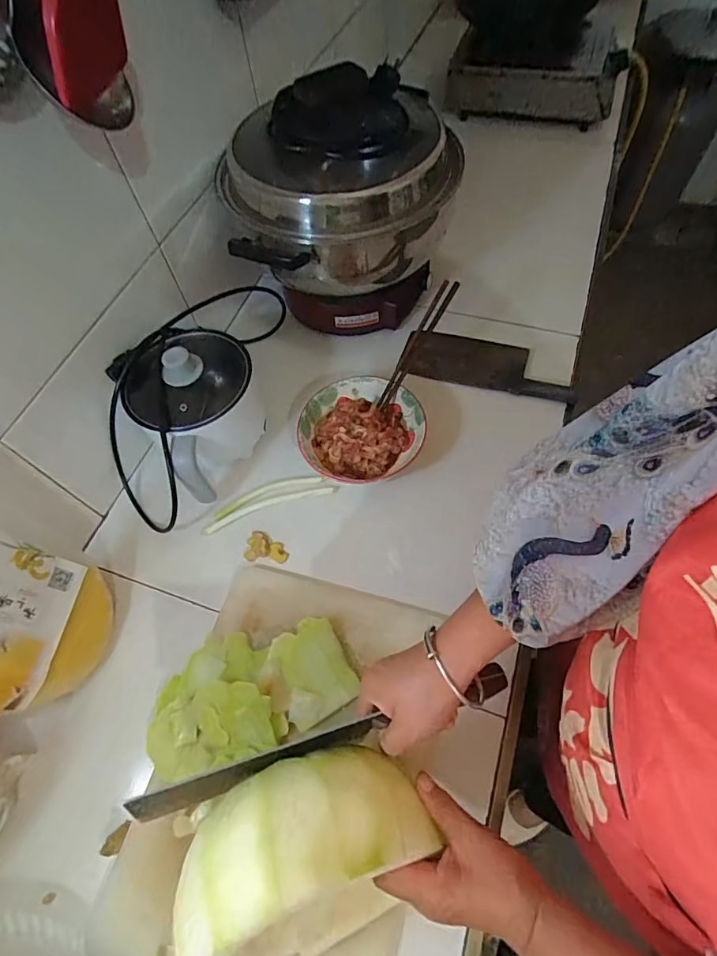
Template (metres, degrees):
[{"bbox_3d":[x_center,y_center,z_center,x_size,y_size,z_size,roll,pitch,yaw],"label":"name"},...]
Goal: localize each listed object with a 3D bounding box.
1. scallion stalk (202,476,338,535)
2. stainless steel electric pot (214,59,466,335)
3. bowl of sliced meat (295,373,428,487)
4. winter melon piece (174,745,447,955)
[{"bbox_3d":[-0.131,0.029,0.674,0.187,0.016,0.045,-18,62,-5],"label":"scallion stalk"},{"bbox_3d":[-0.020,-0.378,0.708,0.328,0.269,0.270,-15,61,-4],"label":"stainless steel electric pot"},{"bbox_3d":[0.005,-0.062,0.675,0.169,0.059,0.158,-2,61,3],"label":"bowl of sliced meat"},{"bbox_3d":[-0.037,0.245,0.319,0.165,0.089,0.093,-17,62,-5],"label":"winter melon piece"}]

